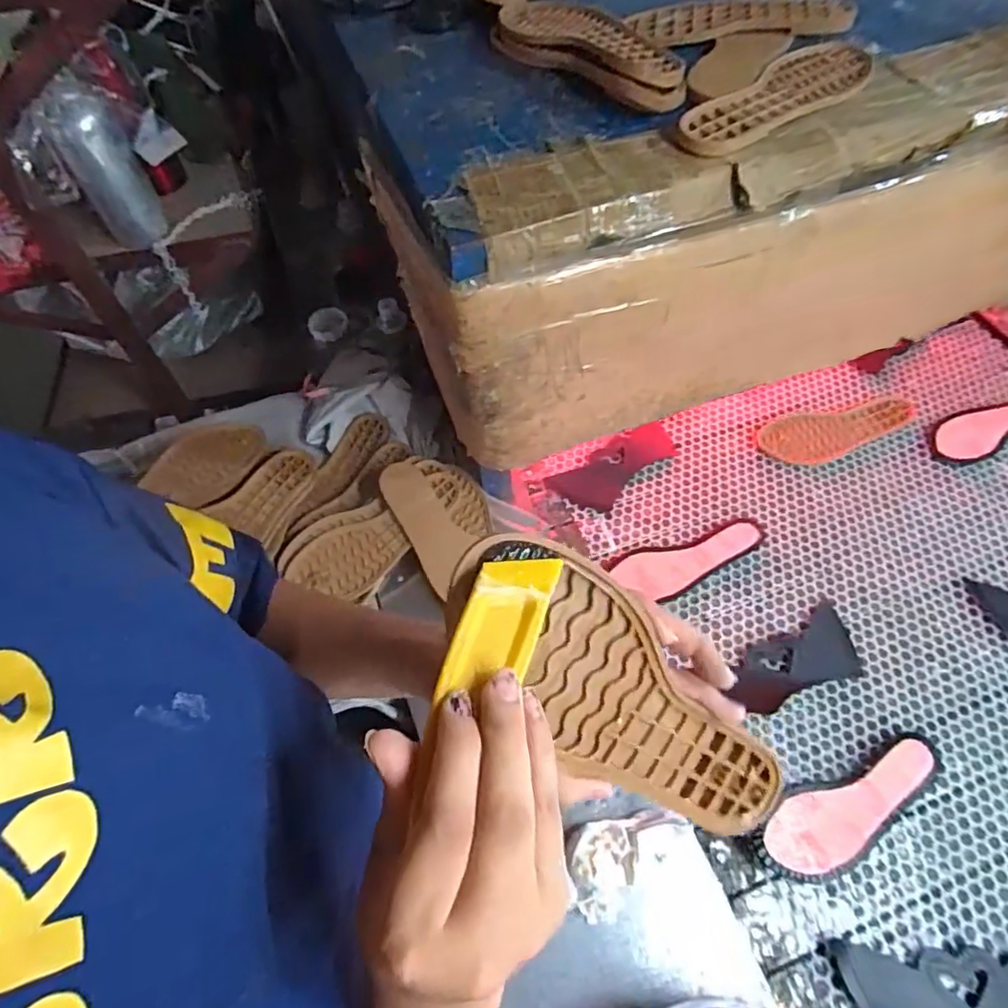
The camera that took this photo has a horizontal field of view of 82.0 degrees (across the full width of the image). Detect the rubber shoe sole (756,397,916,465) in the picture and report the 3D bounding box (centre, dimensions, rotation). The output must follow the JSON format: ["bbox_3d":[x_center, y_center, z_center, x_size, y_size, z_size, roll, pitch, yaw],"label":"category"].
[{"bbox_3d":[0.516,-0.110,0.890,0.244,0.015,0.092,-8,59,-2],"label":"rubber shoe sole"}]

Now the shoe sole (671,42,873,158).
[{"bbox_3d":[0.276,-0.399,0.564,0.086,0.019,0.276,40,68,23],"label":"shoe sole"}]

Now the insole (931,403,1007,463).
[{"bbox_3d":[0.748,-0.125,0.879,0.233,0.012,0.077,-24,61,-11],"label":"insole"}]

